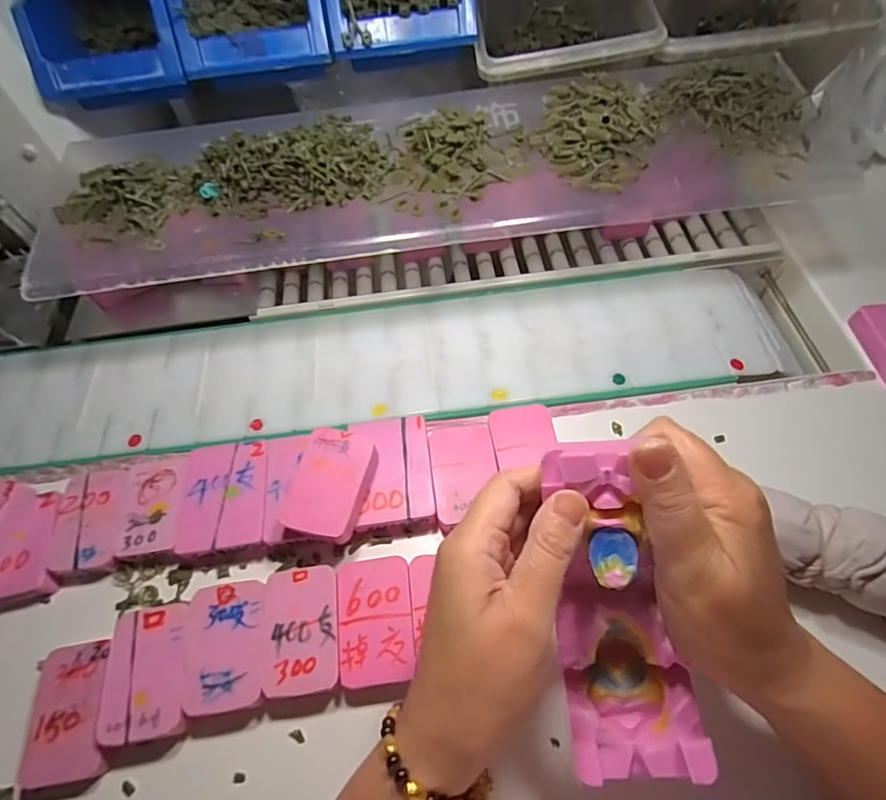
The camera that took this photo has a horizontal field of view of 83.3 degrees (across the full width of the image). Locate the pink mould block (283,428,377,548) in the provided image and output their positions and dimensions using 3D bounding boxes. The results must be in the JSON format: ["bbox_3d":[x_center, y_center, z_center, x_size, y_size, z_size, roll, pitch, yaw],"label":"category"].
[{"bbox_3d":[-0.077,0.058,0.337,0.047,0.022,0.073,8,61,8],"label":"pink mould block"}]

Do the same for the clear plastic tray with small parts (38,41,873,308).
[{"bbox_3d":[-0.004,-0.190,0.389,0.620,0.044,0.187,-7,60,-1],"label":"clear plastic tray with small parts"}]

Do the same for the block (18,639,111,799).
[{"bbox_3d":[-0.220,0.187,0.294,0.049,0.013,0.077,-11,61,-3],"label":"block"}]

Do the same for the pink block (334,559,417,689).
[{"bbox_3d":[-0.041,0.137,0.312,0.044,0.019,0.071,-8,60,-1],"label":"pink block"}]

